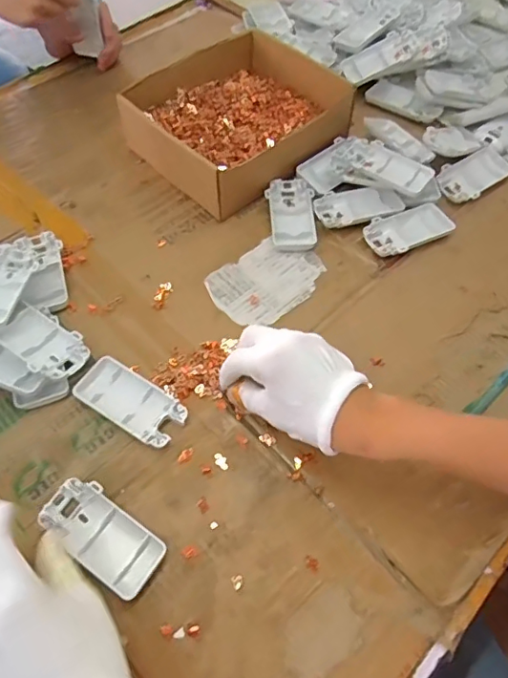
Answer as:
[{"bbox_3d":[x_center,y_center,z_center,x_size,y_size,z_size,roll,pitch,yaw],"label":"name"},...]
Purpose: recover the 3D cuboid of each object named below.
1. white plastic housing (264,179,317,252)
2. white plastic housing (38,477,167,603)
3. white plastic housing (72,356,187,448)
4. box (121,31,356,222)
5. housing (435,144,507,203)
[{"bbox_3d":[0.042,-0.138,0.586,0.051,0.012,0.099,-6,58,-6],"label":"white plastic housing"},{"bbox_3d":[-0.115,0.149,0.404,0.096,0.019,0.047,34,63,18],"label":"white plastic housing"},{"bbox_3d":[-0.106,0.055,0.462,0.094,0.016,0.046,29,61,16],"label":"white plastic housing"},{"bbox_3d":[-0.022,-0.262,0.626,0.216,0.065,0.197,-36,65,-22],"label":"box"},{"bbox_3d":[0.254,-0.191,0.613,0.097,0.014,0.049,-32,64,-20],"label":"housing"}]

